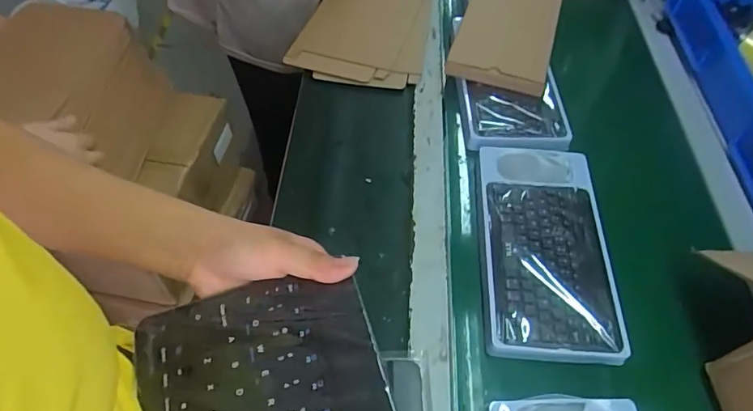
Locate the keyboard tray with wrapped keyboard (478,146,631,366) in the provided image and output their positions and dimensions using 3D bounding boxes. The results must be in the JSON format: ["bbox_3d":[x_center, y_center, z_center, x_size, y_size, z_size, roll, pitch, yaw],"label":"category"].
[{"bbox_3d":[0.229,0.044,0.667,0.164,0.016,0.325,1,54,7],"label":"keyboard tray with wrapped keyboard"}]

